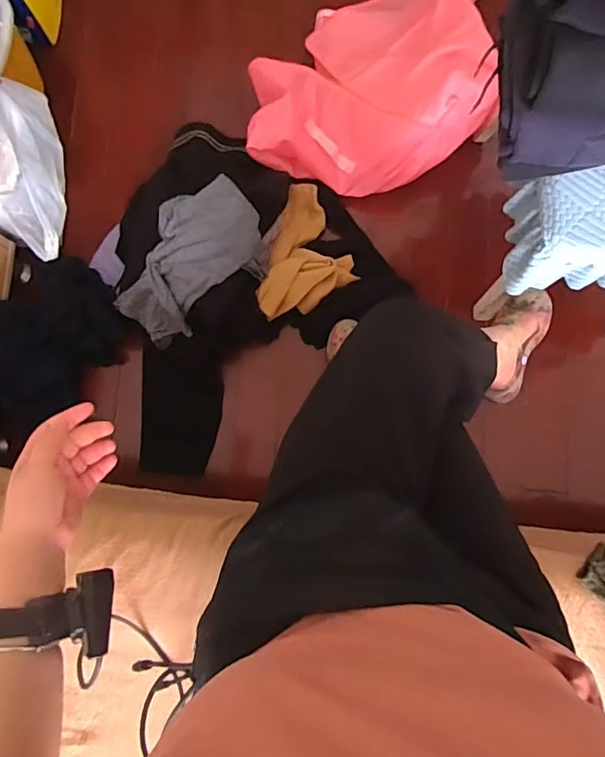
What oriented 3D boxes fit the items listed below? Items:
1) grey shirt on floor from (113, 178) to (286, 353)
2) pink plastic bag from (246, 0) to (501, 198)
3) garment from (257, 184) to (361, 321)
[{"bbox_3d":[-0.214,-0.245,1.021,0.371,0.162,0.195,-39,83,-4],"label":"grey shirt on floor"},{"bbox_3d":[0.129,-0.675,1.128,0.467,0.174,0.457,5,82,2],"label":"pink plastic bag"},{"bbox_3d":[-0.027,-0.292,1.138,0.235,0.088,0.265,-27,83,-3],"label":"garment"}]

